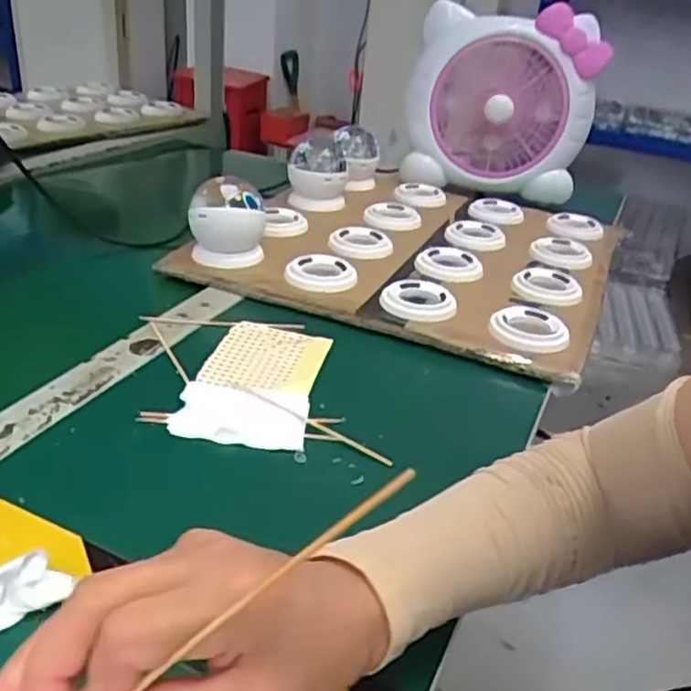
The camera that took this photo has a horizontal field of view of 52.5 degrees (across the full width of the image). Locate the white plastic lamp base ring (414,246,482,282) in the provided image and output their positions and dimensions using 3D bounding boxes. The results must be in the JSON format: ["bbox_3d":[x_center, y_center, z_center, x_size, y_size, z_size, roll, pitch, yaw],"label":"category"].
[{"bbox_3d":[0.114,-0.090,0.771,0.071,0.013,0.064,10,30,5],"label":"white plastic lamp base ring"}]

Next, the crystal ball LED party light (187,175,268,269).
[{"bbox_3d":[-0.121,-0.125,0.730,0.079,0.083,0.073,-1,31,-14],"label":"crystal ball LED party light"}]

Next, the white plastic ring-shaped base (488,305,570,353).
[{"bbox_3d":[0.170,-0.016,0.650,0.069,0.021,0.071,13,30,10],"label":"white plastic ring-shaped base"}]

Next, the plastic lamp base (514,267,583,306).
[{"bbox_3d":[0.214,-0.065,0.747,0.071,0.012,0.082,10,30,4],"label":"plastic lamp base"}]

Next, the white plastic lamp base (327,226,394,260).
[{"bbox_3d":[0.018,-0.116,0.799,0.071,0.014,0.074,0,30,-12],"label":"white plastic lamp base"}]

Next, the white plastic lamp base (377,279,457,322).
[{"bbox_3d":[0.067,-0.043,0.681,0.072,0.015,0.075,5,30,-3],"label":"white plastic lamp base"}]

